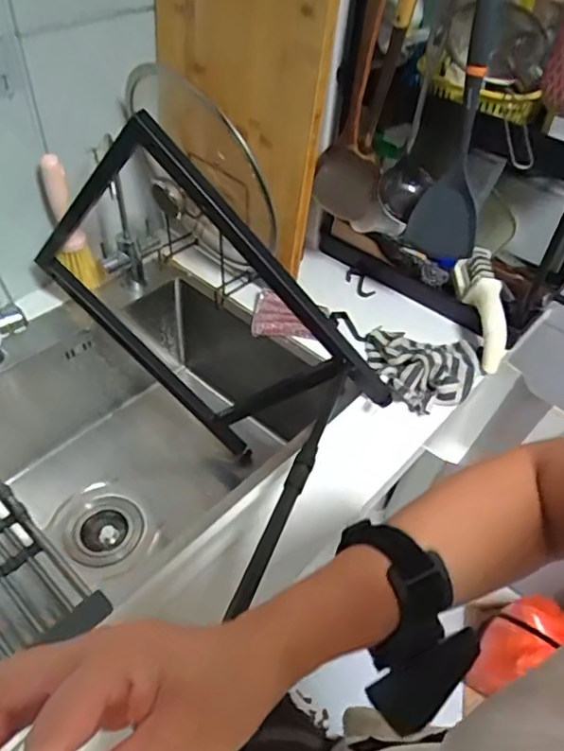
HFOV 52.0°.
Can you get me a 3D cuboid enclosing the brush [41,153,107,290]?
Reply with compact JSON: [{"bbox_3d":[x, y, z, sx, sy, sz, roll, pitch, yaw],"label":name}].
[{"bbox_3d":[-0.312,-0.213,0.843,0.050,0.203,0.063,27,50,20],"label":"brush"}]

